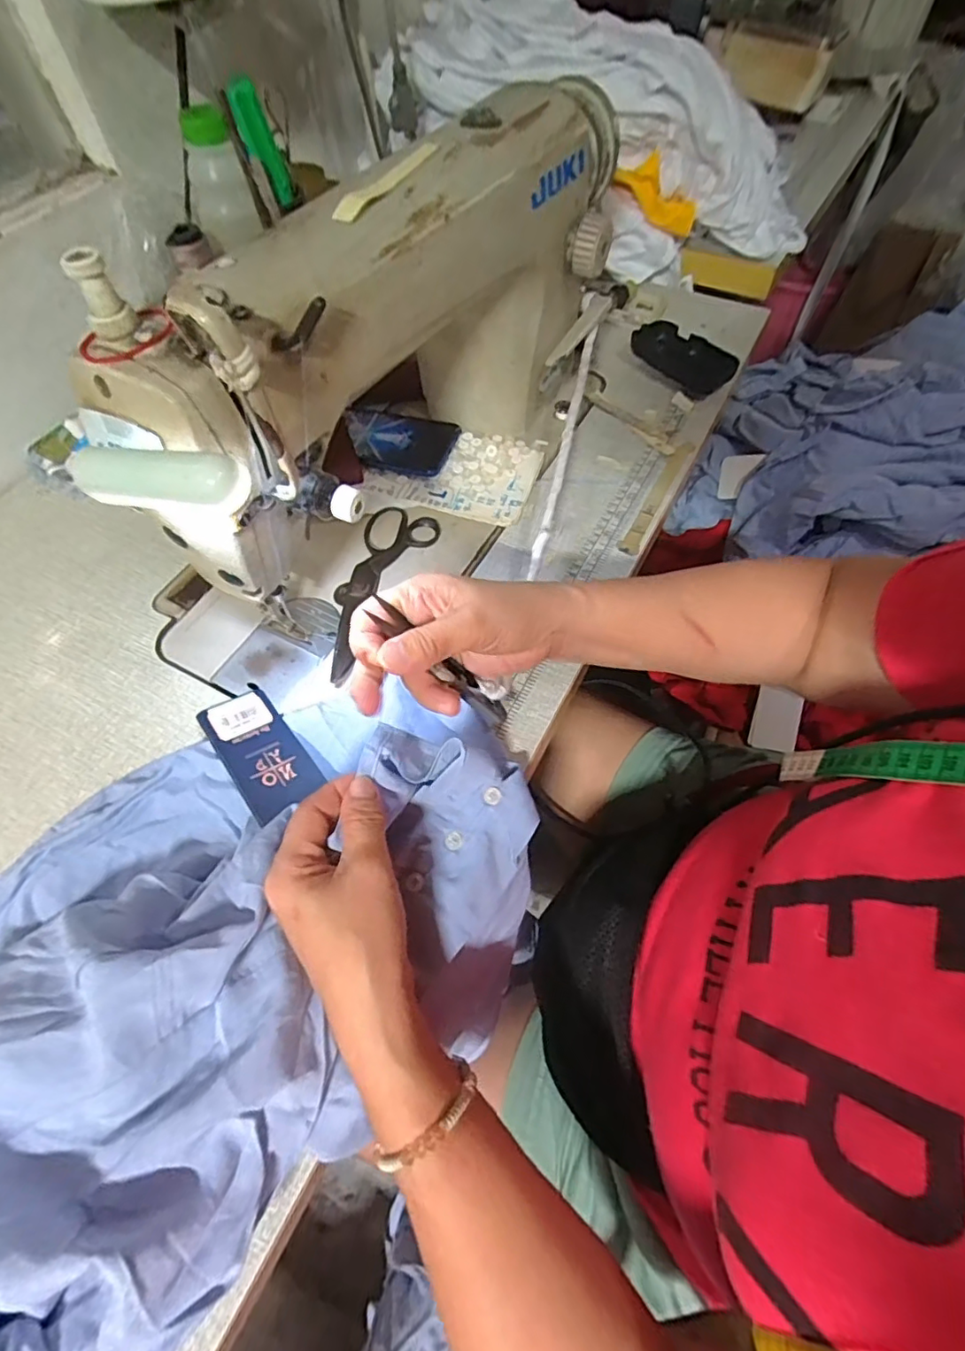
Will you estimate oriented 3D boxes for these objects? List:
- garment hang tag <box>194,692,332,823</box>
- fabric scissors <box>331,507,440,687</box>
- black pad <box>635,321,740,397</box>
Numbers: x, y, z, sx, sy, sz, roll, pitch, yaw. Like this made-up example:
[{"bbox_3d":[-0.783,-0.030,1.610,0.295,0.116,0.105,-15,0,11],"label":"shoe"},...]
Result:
[{"bbox_3d":[-0.145,0.047,0.374,0.047,0.007,0.109,-27,53,-31],"label":"garment hang tag"},{"bbox_3d":[-0.094,-0.072,0.448,0.060,0.007,0.169,21,62,13],"label":"fabric scissors"},{"bbox_3d":[0.215,-0.335,0.601,0.060,0.025,0.107,-30,62,-16],"label":"black pad"}]

